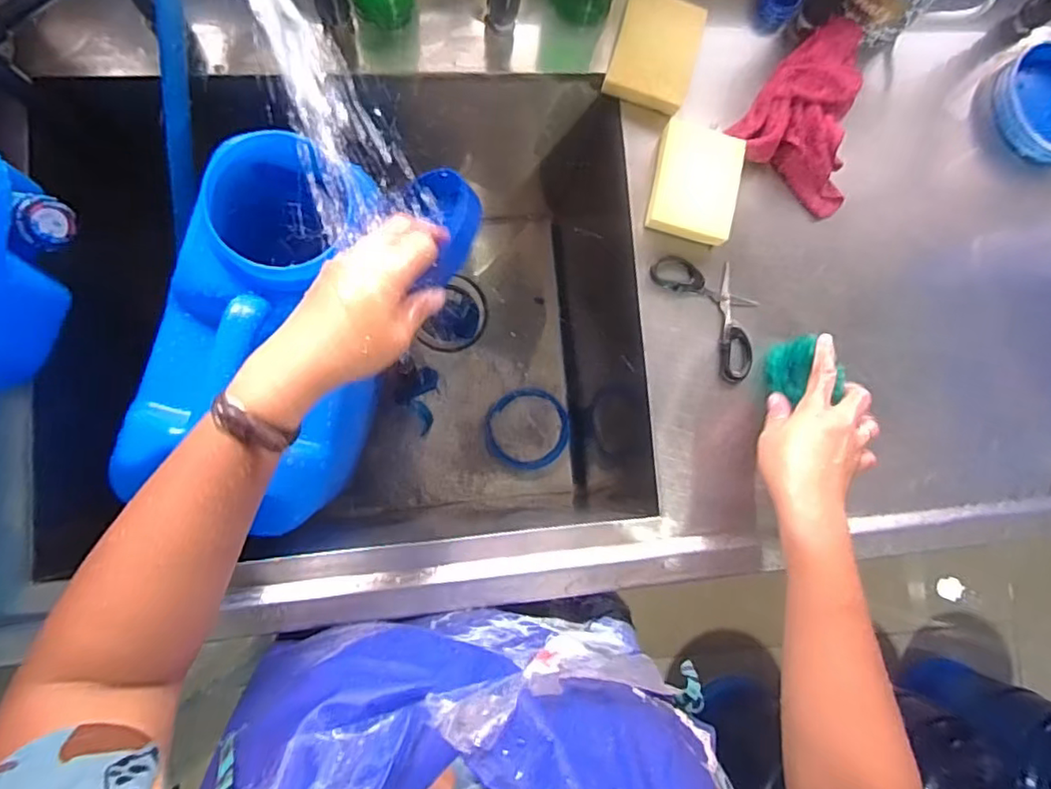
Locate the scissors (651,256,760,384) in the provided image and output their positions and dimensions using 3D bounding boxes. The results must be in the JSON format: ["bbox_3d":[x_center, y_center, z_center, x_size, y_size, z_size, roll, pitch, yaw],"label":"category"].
[{"bbox_3d":[0.184,-0.083,0.573,0.070,0.011,0.136,-36,89,-10],"label":"scissors"}]

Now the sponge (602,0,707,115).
[{"bbox_3d":[0.123,-0.326,0.572,0.076,0.027,0.096,16,82,-6],"label":"sponge"}]

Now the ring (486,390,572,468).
[{"bbox_3d":[0.003,0.050,0.890,0.120,0.015,0.120,1,83,-8],"label":"ring"}]

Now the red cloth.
[{"bbox_3d":[0.293,-0.273,0.579,0.126,0.047,0.158,38,80,-2],"label":"red cloth"}]

